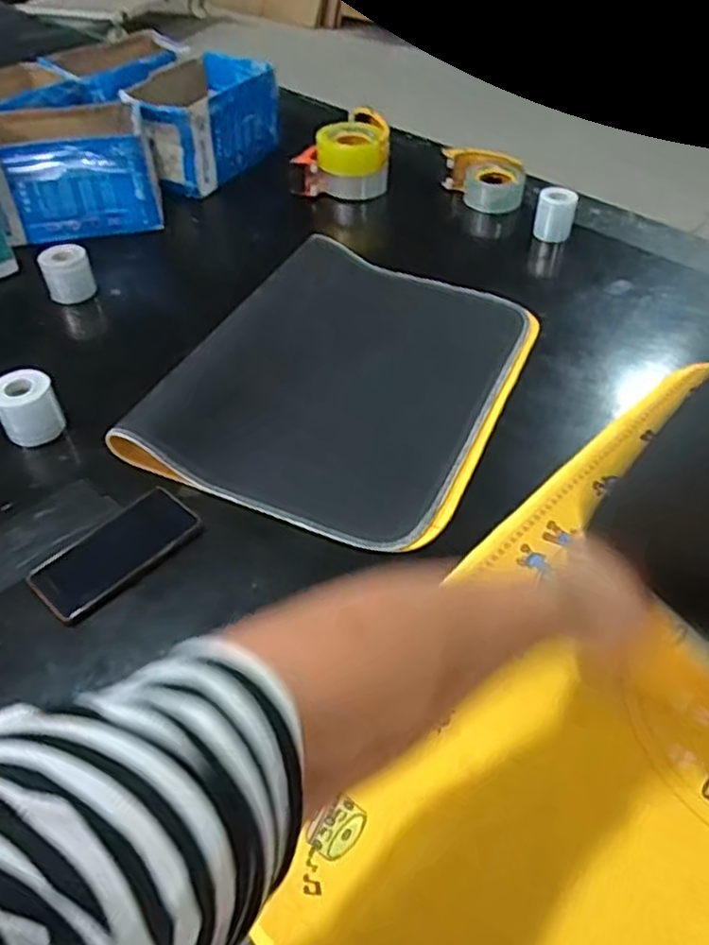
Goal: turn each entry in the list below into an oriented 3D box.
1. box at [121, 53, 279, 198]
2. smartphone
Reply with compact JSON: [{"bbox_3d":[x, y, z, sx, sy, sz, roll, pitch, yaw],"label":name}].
[{"bbox_3d":[-0.291,-0.663,1.308,0.180,0.148,0.289,21,49,22],"label":"box"},{"bbox_3d":[-0.244,0.077,0.704,0.084,0.012,0.161,32,54,30],"label":"smartphone"}]

